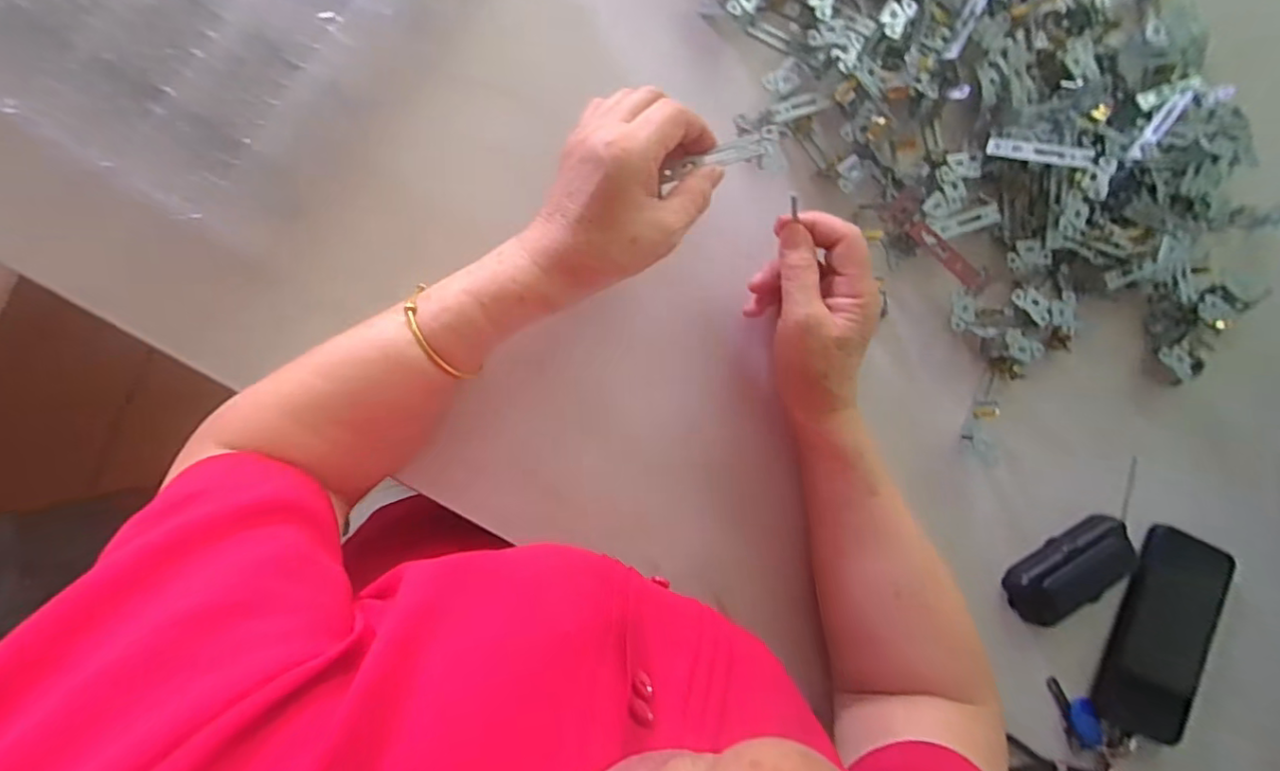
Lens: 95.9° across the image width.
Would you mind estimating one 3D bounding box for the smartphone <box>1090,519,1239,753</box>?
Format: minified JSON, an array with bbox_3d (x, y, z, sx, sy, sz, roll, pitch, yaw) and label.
[{"bbox_3d":[0.427,0.203,0.470,0.089,0.014,0.162,23,84,-5],"label":"smartphone"}]

